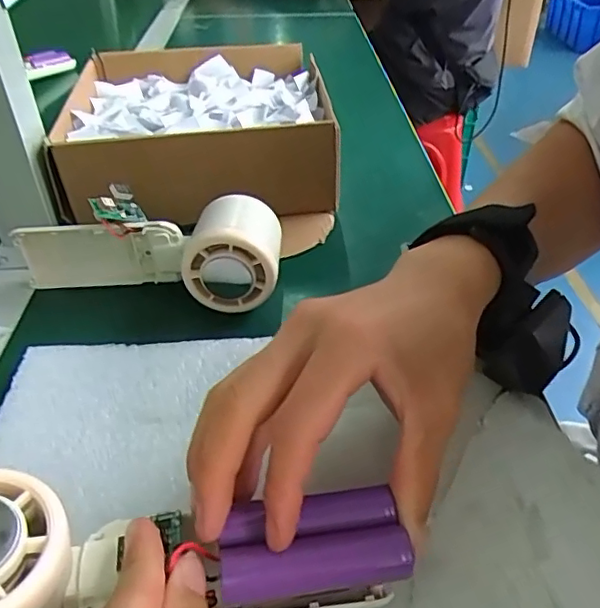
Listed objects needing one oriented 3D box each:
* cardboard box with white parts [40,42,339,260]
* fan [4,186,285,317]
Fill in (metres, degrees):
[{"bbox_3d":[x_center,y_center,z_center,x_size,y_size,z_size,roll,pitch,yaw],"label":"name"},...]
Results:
[{"bbox_3d":[-0.082,-0.140,0.478,0.212,0.074,0.250,-2,38,-1],"label":"cardboard box with white parts"},{"bbox_3d":[-0.093,-0.038,0.358,0.166,0.052,0.055,2,38,5],"label":"fan"}]

